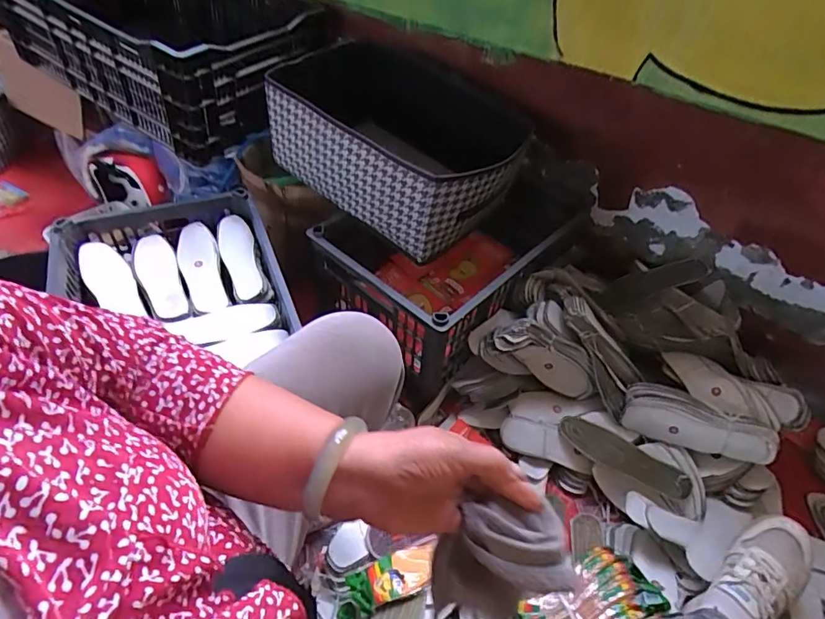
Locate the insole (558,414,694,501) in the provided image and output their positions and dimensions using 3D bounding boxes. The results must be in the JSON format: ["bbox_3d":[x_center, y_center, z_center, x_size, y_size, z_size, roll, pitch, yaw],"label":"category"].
[{"bbox_3d":[0.371,0.253,0.854,0.224,0.021,0.065,23,49,14],"label":"insole"}]

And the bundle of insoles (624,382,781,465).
[{"bbox_3d":[0.494,0.201,0.857,0.236,0.076,0.082,19,48,11],"label":"bundle of insoles"}]

